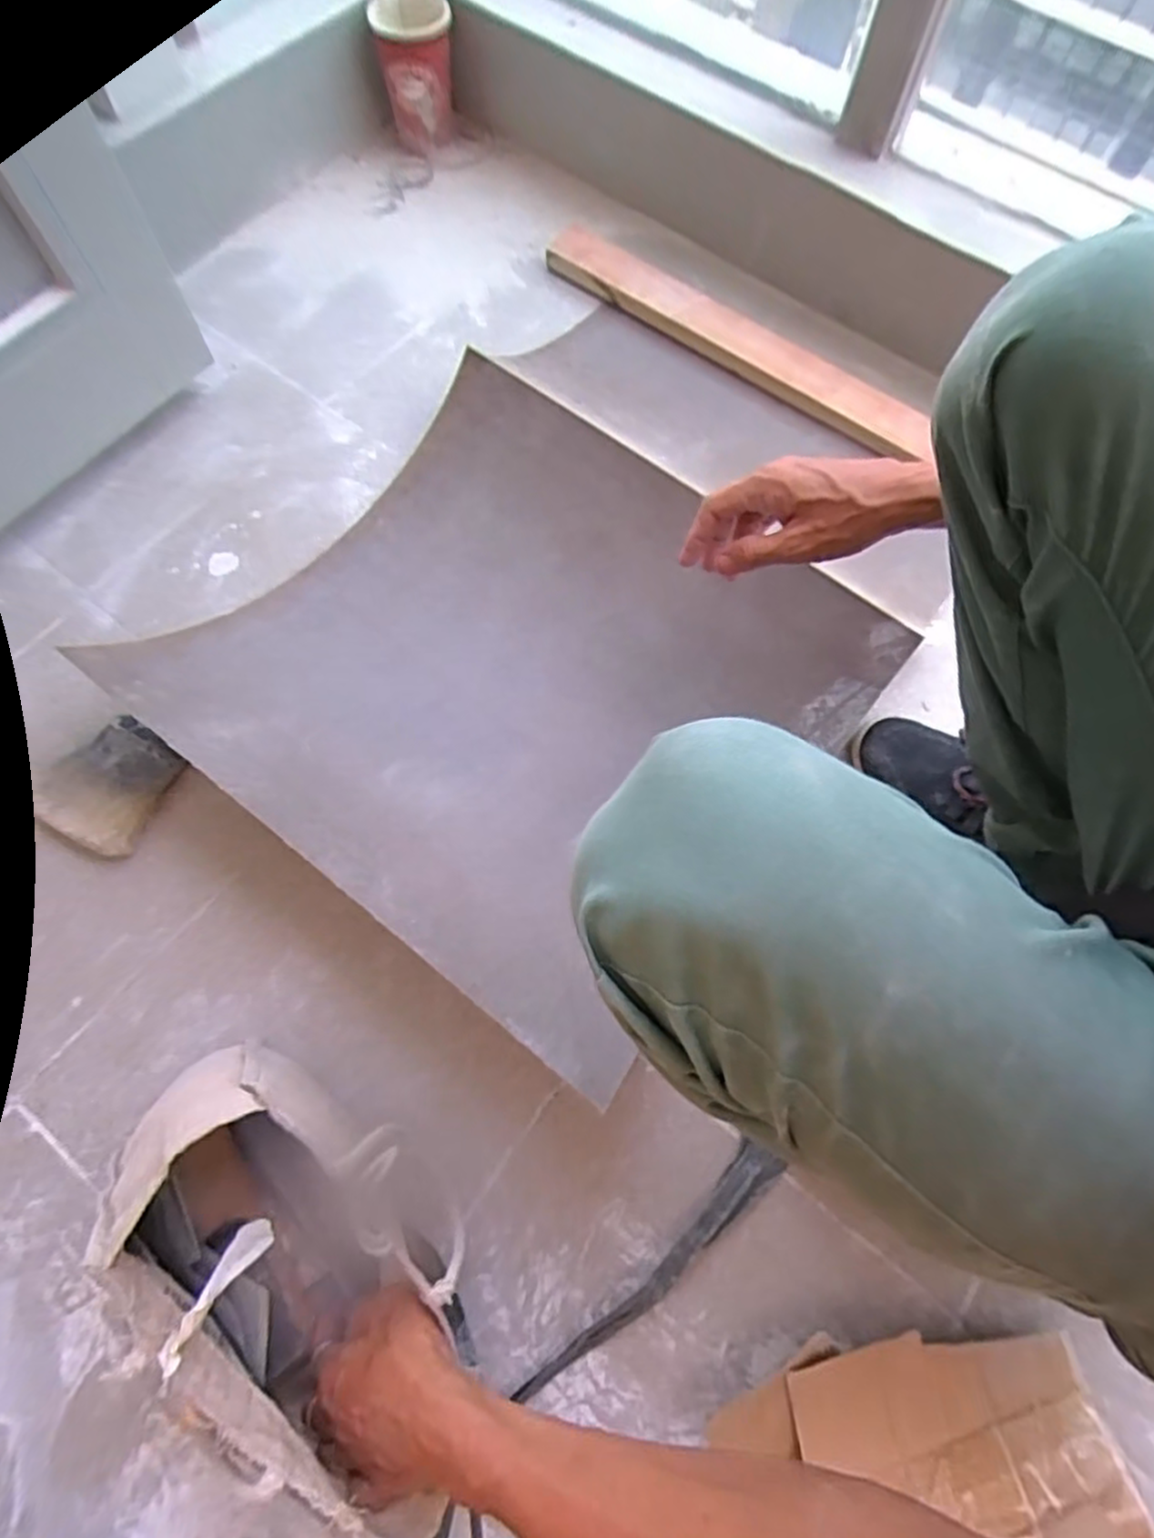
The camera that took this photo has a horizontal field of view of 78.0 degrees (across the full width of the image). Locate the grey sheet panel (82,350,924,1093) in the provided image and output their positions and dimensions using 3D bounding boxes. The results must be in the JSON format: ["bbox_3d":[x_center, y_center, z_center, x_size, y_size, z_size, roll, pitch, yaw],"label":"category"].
[{"bbox_3d":[-0.049,-0.083,0.583,0.480,0.104,0.430,37,74,12],"label":"grey sheet panel"}]

